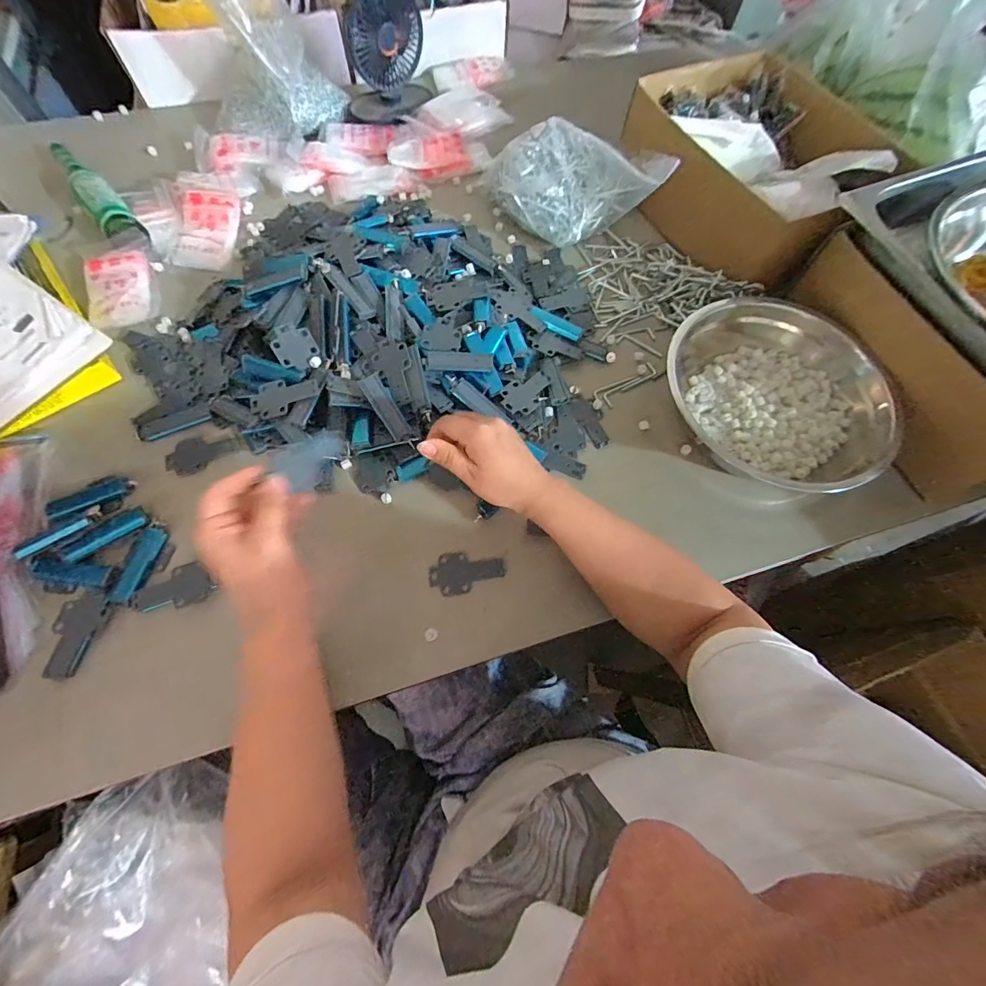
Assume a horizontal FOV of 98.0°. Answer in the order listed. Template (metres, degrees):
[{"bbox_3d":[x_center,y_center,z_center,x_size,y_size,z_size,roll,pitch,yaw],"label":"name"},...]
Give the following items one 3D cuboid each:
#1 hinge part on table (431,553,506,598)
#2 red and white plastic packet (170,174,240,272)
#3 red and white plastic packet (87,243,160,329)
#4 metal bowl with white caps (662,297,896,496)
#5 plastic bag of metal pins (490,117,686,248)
[{"bbox_3d":[-0.027,0.082,0.448,0.078,0.006,0.042,-9,69,-6],"label":"hinge part on table"},{"bbox_3d":[-0.410,-0.391,0.611,0.082,0.021,0.159,-5,69,-5],"label":"red and white plastic packet"},{"bbox_3d":[-0.490,-0.278,0.565,0.072,0.025,0.127,-12,70,-8],"label":"red and white plastic packet"},{"bbox_3d":[0.327,-0.122,0.509,0.257,0.076,0.233,10,68,1],"label":"metal bowl with white caps"},{"bbox_3d":[0.110,-0.445,0.618,0.230,0.099,0.145,1,68,-2],"label":"plastic bag of metal pins"}]

